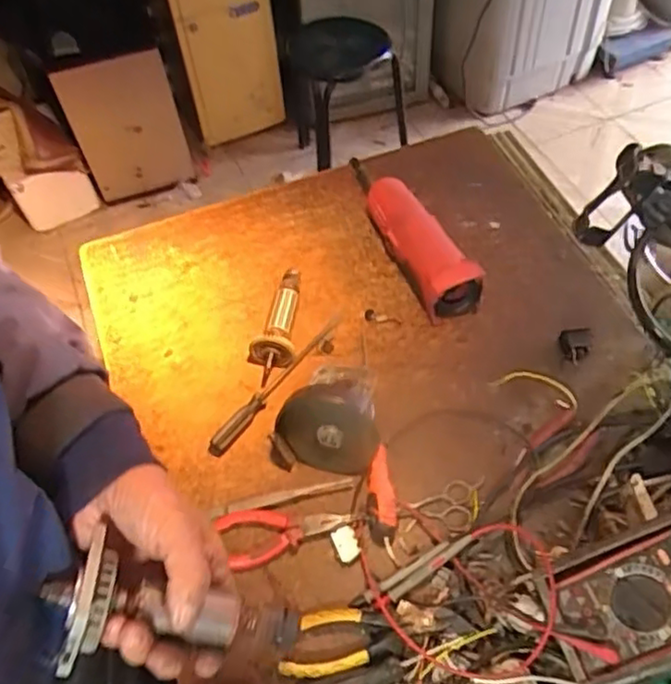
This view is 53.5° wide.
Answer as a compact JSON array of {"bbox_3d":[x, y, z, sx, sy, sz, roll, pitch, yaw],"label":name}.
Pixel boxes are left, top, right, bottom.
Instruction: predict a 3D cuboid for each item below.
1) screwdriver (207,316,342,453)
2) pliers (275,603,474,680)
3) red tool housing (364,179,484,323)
[{"bbox_3d":[-0.069,0.046,0.770,0.024,0.017,0.223,32,63,23],"label":"screwdriver"},{"bbox_3d":[0.033,0.266,0.610,0.169,0.013,0.053,-10,55,-3],"label":"pliers"},{"bbox_3d":[0.101,-0.115,0.824,0.065,0.079,0.200,-22,57,-12],"label":"red tool housing"}]

